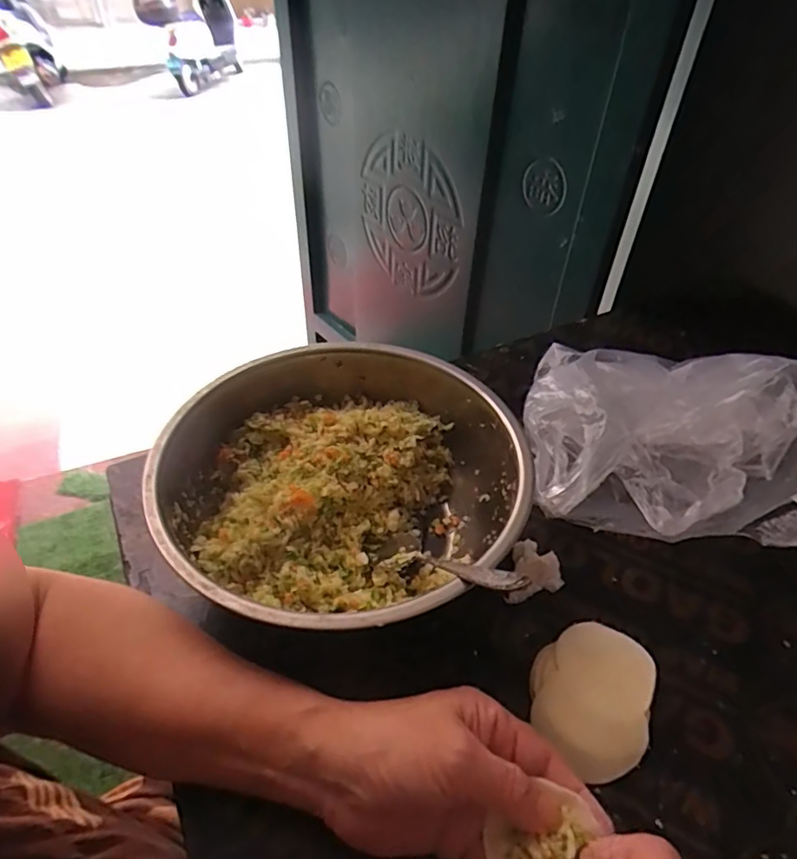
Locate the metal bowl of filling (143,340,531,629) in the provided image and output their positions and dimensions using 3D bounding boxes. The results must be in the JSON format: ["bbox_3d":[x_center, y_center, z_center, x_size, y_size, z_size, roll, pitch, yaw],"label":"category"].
[{"bbox_3d":[-0.036,0.048,0.408,0.245,0.096,0.237,1,44,-1],"label":"metal bowl of filling"}]

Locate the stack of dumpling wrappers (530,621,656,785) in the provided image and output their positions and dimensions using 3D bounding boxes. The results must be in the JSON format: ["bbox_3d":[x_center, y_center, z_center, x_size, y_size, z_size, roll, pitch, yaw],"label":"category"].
[{"bbox_3d":[0.119,0.159,0.339,0.070,0.019,0.082,35,53,30],"label":"stack of dumpling wrappers"}]

